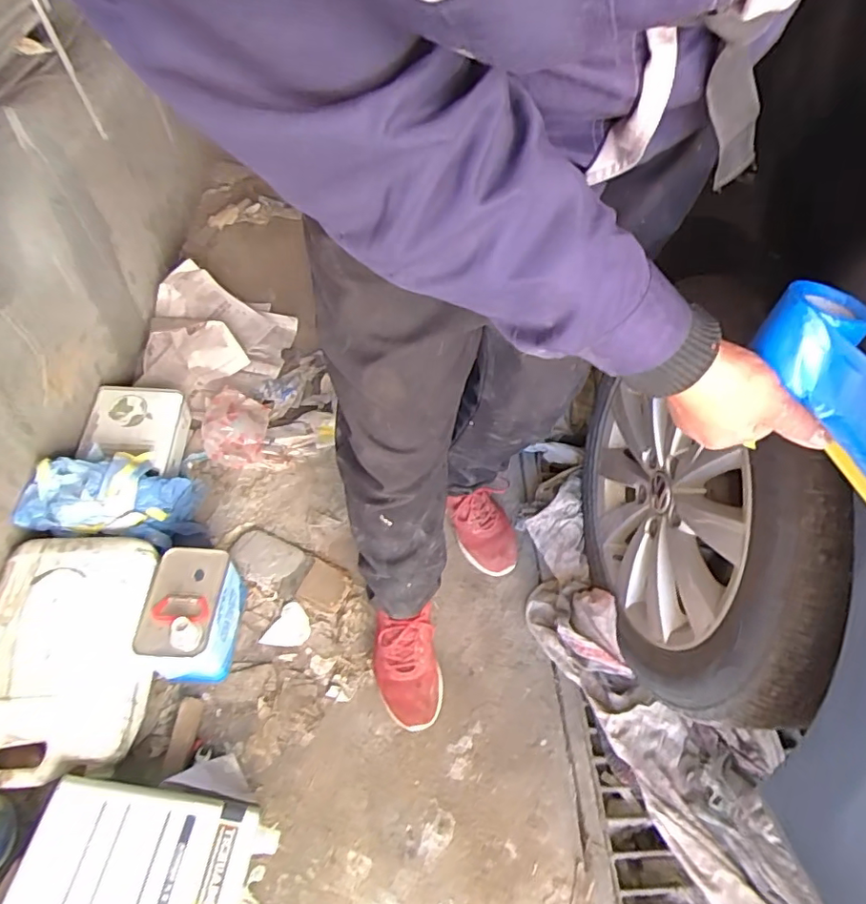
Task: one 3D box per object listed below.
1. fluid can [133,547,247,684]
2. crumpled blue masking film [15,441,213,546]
[{"bbox_3d":[-0.389,0.266,0.900,0.115,0.161,0.182,5,54,-1],"label":"fluid can"},{"bbox_3d":[-0.556,0.083,0.968,0.226,0.206,0.169,0,54,-4],"label":"crumpled blue masking film"}]

